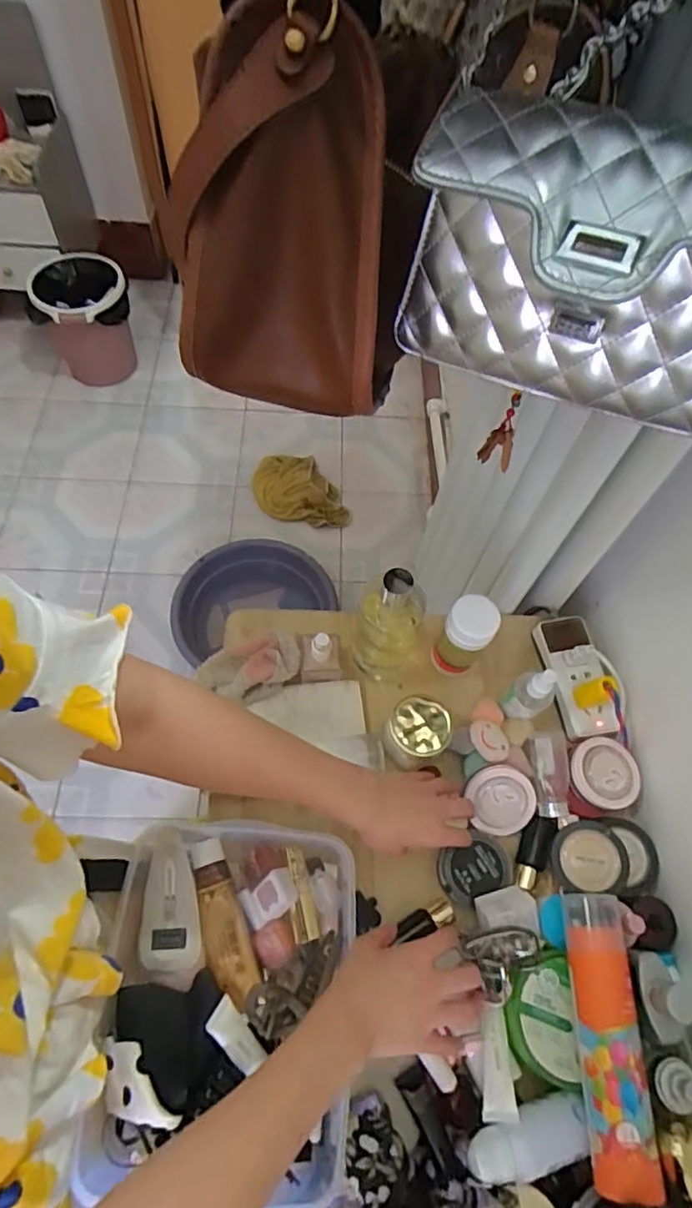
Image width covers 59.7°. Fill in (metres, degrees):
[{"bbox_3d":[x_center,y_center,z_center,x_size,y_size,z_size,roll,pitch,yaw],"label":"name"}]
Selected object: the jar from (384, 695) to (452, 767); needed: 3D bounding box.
[{"bbox_3d":[0.074,0.139,0.642,0.063,0.078,0.057,30,63,12],"label":"jar"}]

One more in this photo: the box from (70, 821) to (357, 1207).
[{"bbox_3d":[-0.101,0.326,0.510,0.209,0.083,0.252,4,61,-2],"label":"box"}]

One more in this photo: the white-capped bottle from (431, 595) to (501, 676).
[{"bbox_3d":[0.127,0.041,0.658,0.052,0.124,0.045,37,65,15],"label":"white-capped bottle"}]

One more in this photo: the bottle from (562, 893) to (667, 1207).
[{"bbox_3d":[0.209,0.346,0.490,0.046,0.047,0.196,4,61,-2],"label":"bottle"}]

